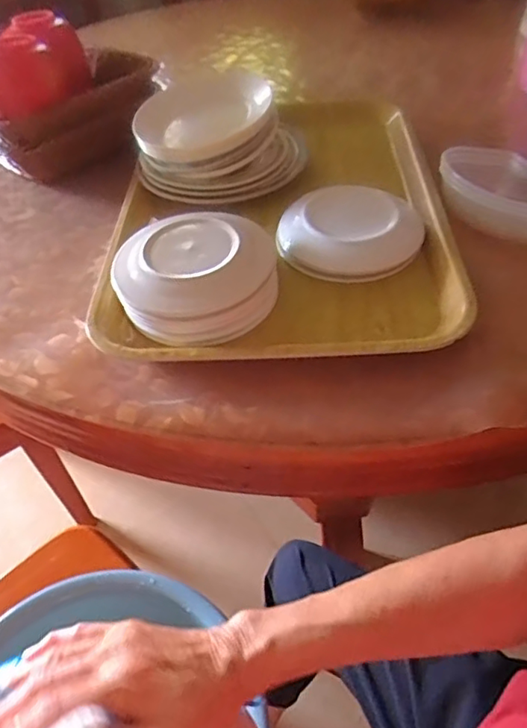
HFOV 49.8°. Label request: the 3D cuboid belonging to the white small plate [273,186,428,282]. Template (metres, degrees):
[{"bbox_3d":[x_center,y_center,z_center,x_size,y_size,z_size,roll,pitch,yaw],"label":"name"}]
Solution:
[{"bbox_3d":[0.086,-0.131,0.569,0.140,0.037,0.111,5,47,9],"label":"white small plate"}]

